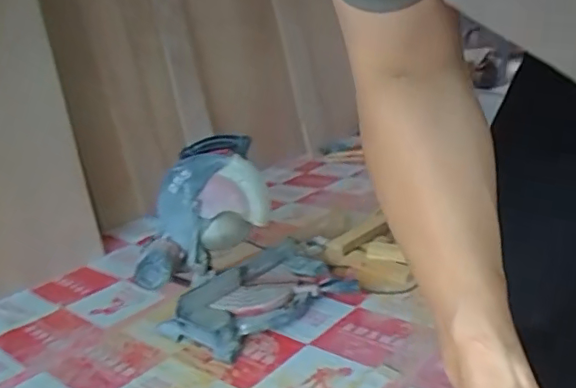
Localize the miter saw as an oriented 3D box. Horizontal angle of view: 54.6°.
[{"bbox_3d":[-0.099,0.092,1.462,0.544,0.431,0.340,-19,22,-37],"label":"miter saw"}]

